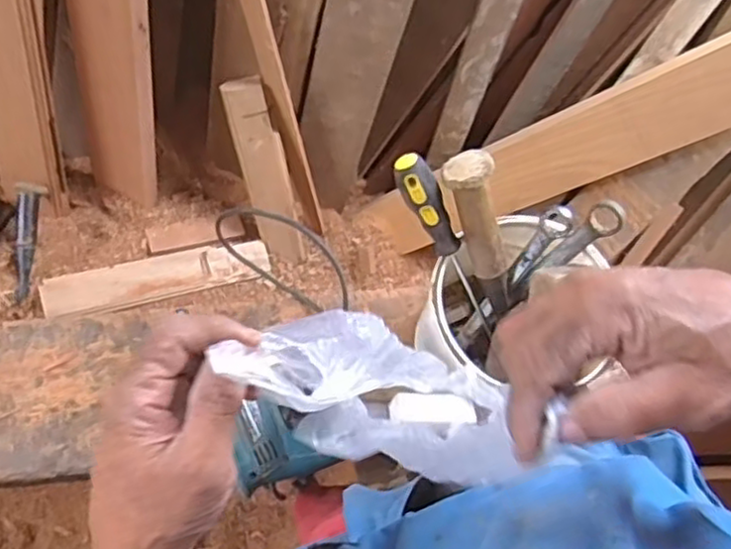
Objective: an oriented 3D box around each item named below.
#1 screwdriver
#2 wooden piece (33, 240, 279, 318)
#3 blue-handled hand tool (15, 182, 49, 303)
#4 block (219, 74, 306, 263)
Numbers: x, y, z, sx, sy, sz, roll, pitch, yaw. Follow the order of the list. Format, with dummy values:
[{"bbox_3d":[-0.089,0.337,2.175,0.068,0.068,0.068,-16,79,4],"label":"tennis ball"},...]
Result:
[{"bbox_3d":[0.079,-0.020,0.659,0.031,0.218,0.026,-38,37,-10],"label":"screwdriver"},{"bbox_3d":[-0.330,0.003,1.137,0.359,0.029,0.076,-13,74,-26],"label":"wooden piece"},{"bbox_3d":[-0.529,-0.050,1.090,0.043,0.032,0.181,6,93,1],"label":"blue-handled hand tool"},{"bbox_3d":[-0.159,-0.154,1.133,0.069,0.350,0.029,-14,46,-4],"label":"block"}]

